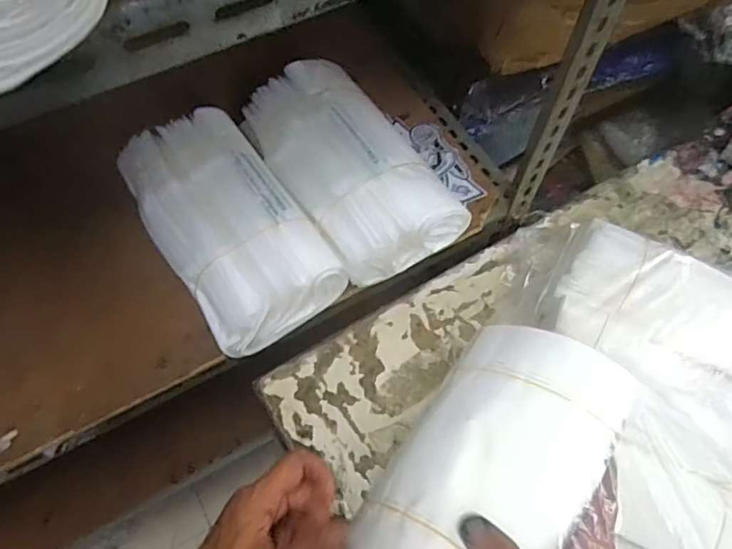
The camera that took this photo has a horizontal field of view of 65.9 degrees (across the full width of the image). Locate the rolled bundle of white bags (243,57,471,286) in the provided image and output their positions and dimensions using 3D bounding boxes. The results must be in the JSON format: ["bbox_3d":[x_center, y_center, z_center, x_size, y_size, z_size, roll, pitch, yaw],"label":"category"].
[{"bbox_3d":[-0.019,-0.123,0.644,0.154,0.098,0.257,-32,67,-17],"label":"rolled bundle of white bags"}]

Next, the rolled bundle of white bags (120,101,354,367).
[{"bbox_3d":[-0.152,-0.053,0.612,0.144,0.087,0.255,-32,67,-17],"label":"rolled bundle of white bags"}]

